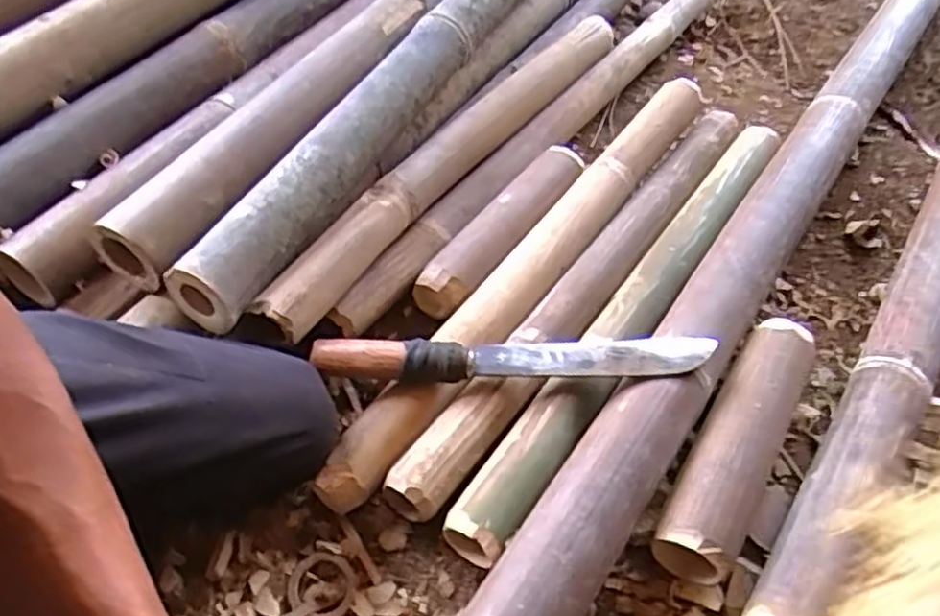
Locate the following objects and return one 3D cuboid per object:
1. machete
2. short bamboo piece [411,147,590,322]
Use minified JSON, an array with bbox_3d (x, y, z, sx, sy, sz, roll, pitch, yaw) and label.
[{"bbox_3d":[0.038,0.046,0.641,0.343,0.032,0.043,1,51,-2],"label":"machete"},{"bbox_3d":[0.040,-0.090,0.779,0.056,0.044,0.260,31,56,21],"label":"short bamboo piece"}]

